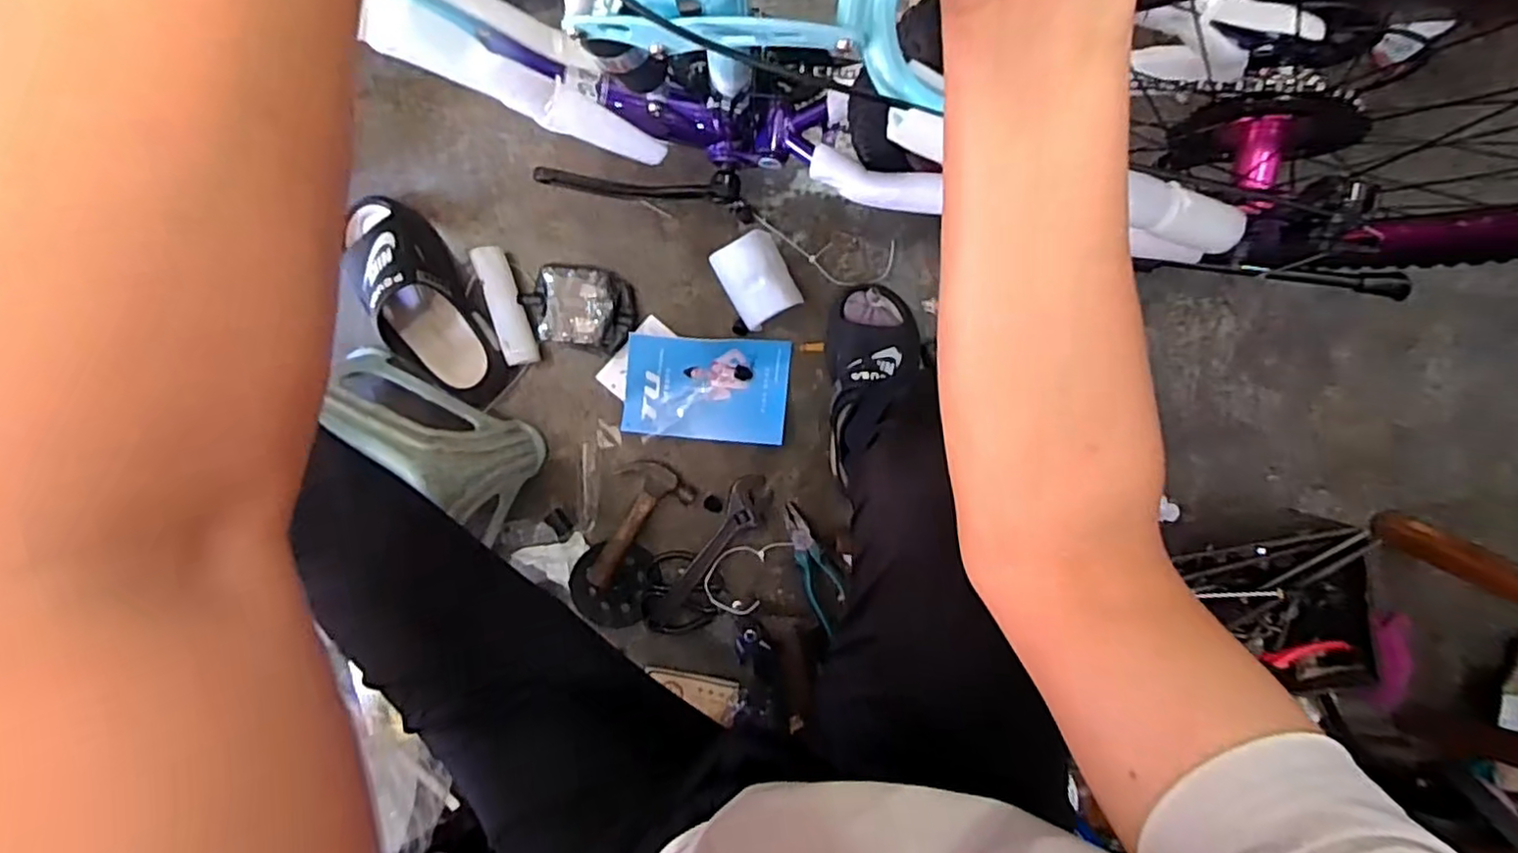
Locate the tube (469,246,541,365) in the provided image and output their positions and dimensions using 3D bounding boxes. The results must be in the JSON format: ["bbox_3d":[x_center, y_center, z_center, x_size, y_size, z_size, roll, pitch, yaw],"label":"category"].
[{"bbox_3d":[-0.317,-0.153,0.841,0.041,0.029,0.149,-17,97,0],"label":"tube"}]

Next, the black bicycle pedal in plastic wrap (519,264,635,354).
[{"bbox_3d":[-0.226,-0.150,0.842,0.136,0.046,0.102,11,96,-3],"label":"black bicycle pedal in plastic wrap"}]

